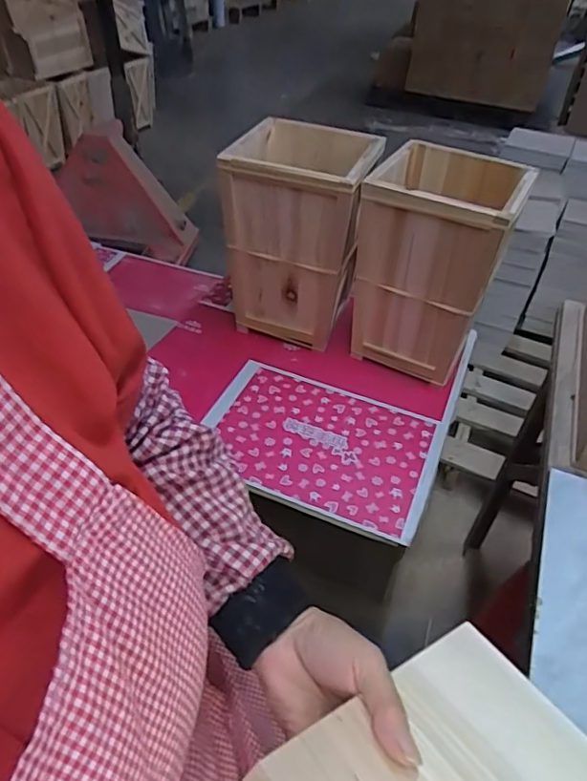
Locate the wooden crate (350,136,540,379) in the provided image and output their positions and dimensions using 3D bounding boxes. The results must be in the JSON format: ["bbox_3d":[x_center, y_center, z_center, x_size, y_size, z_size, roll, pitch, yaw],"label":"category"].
[{"bbox_3d":[0.278,-0.249,1.076,0.238,0.387,0.322,21,45,18],"label":"wooden crate"}]

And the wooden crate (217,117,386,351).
[{"bbox_3d":[0.010,-0.300,1.112,0.255,0.389,0.240,14,43,11],"label":"wooden crate"}]

